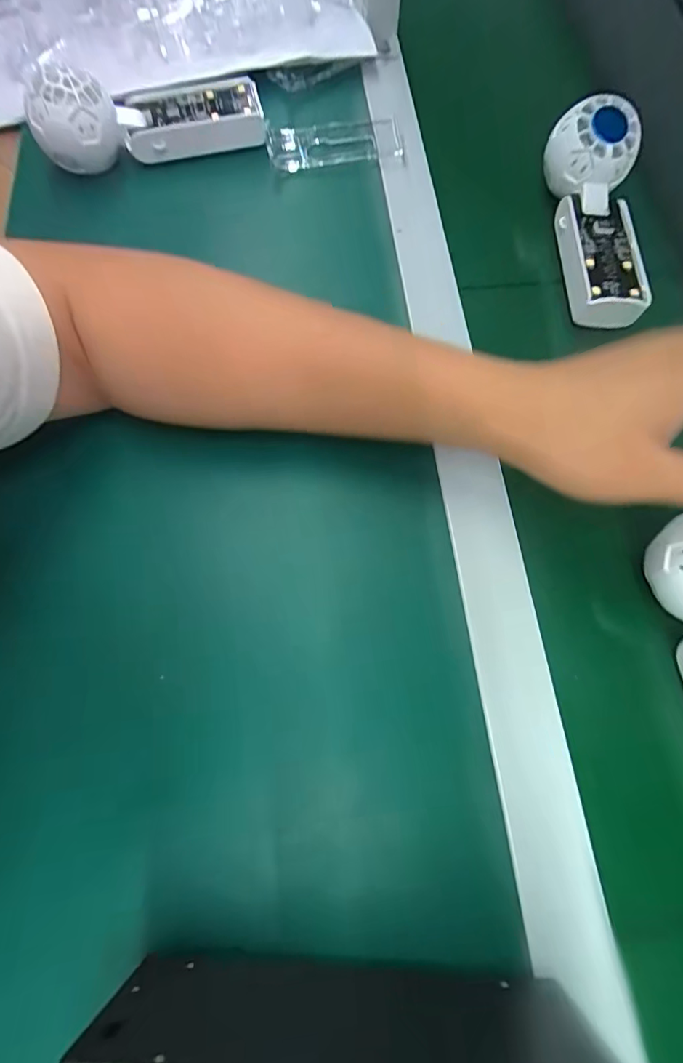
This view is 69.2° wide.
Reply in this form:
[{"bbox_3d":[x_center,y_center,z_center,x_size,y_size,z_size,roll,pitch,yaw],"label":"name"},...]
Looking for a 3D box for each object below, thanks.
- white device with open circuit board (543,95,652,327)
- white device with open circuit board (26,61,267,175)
[{"bbox_3d":[0.186,-0.222,0.346,0.055,0.049,0.155,-1,71,-1],"label":"white device with open circuit board"},{"bbox_3d":[-0.150,-0.326,0.380,0.170,0.053,0.058,-15,71,-6],"label":"white device with open circuit board"}]

